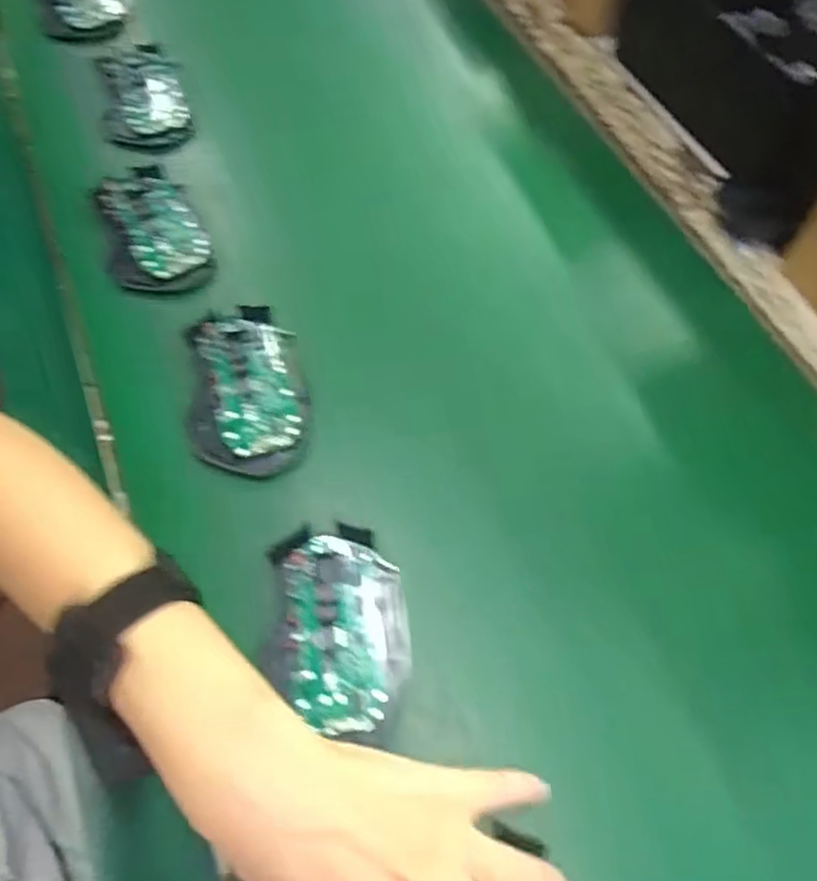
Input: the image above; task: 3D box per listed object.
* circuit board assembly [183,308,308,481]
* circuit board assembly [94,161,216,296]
[{"bbox_3d":[-0.098,-0.033,0.438,0.069,0.016,0.114,-11,64,2],"label":"circuit board assembly"},{"bbox_3d":[-0.180,-0.151,0.511,0.066,0.015,0.124,-22,64,-3],"label":"circuit board assembly"}]

